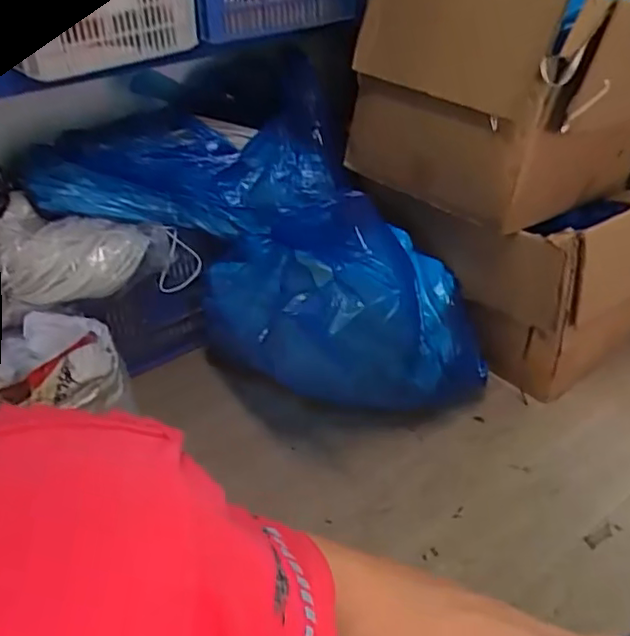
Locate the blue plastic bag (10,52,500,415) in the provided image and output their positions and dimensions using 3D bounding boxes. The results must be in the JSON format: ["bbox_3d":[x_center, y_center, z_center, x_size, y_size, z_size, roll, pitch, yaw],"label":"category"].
[{"bbox_3d":[-0.094,-0.142,1.569,1.179,0.469,0.492,34,45,2],"label":"blue plastic bag"}]

